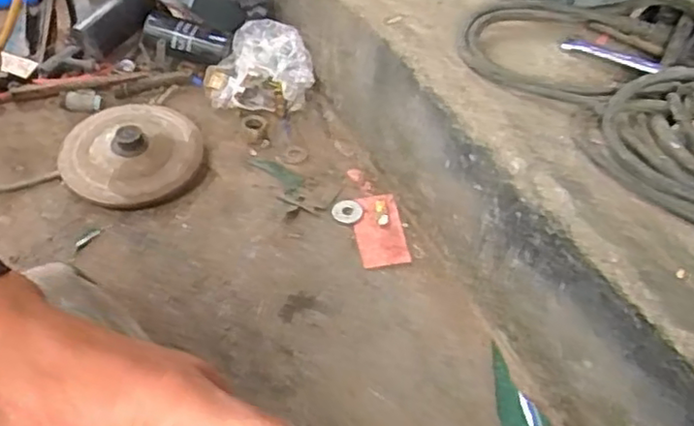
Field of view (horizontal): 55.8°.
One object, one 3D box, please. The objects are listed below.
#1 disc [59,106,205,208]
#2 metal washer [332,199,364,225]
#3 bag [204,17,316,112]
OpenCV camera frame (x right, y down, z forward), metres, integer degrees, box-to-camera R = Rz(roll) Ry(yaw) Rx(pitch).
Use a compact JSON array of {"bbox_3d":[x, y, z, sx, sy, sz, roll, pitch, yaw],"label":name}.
[{"bbox_3d":[-0.224,-0.069,0.684,0.137,0.027,0.139,3,48,-3],"label":"disc"},{"bbox_3d":[0.001,-0.001,0.664,0.029,0.004,0.028,3,48,-3],"label":"metal washer"},{"bbox_3d":[-0.101,-0.167,0.749,0.123,0.077,0.070,4,48,-2],"label":"bag"}]

